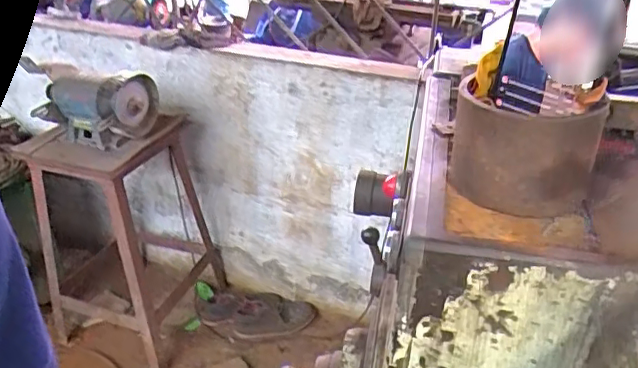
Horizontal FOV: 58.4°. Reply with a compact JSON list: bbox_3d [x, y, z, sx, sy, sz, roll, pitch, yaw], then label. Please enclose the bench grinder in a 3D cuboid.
[{"bbox_3d":[-0.667,-0.248,1.732,0.361,0.195,0.187,17,34,26],"label":"bench grinder"}]

